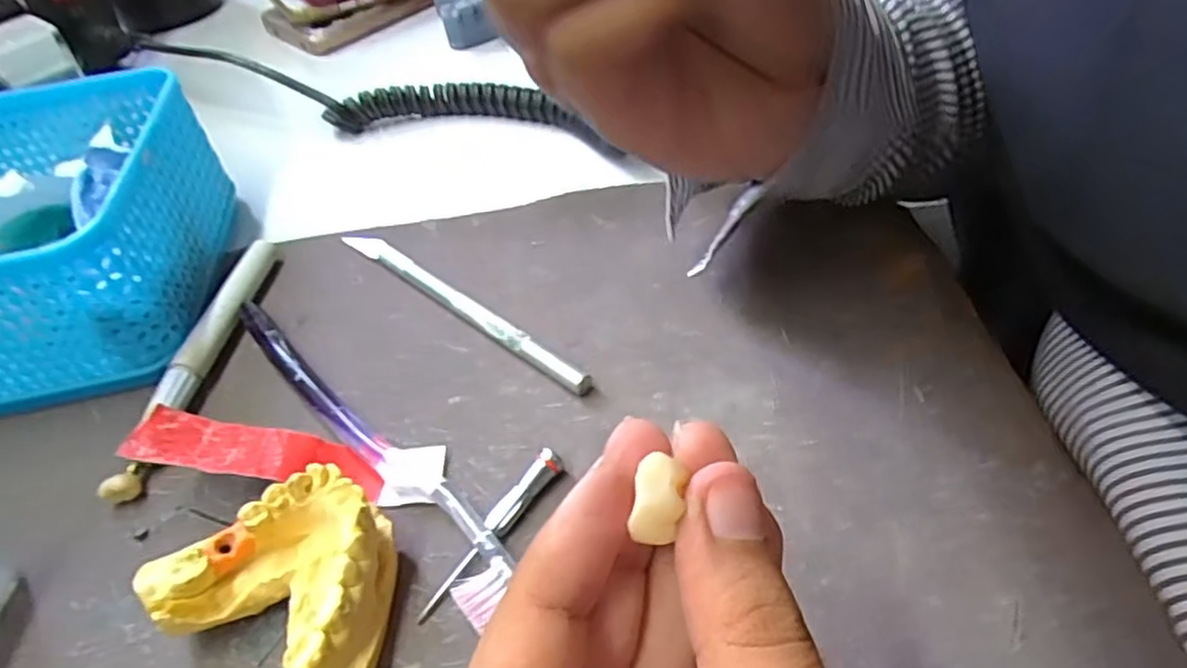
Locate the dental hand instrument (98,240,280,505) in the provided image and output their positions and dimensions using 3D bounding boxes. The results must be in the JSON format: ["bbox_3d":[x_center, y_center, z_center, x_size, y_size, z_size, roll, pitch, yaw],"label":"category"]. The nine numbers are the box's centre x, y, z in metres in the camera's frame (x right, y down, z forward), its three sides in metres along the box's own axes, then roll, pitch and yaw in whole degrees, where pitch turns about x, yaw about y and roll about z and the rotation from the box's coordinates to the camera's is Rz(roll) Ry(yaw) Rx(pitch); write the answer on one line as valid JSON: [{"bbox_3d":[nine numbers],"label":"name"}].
[{"bbox_3d":[-0.143,0.006,0.263,0.012,0.014,0.120,2,47,8],"label":"dental hand instrument"}]

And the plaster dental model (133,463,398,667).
[{"bbox_3d":[-0.078,0.066,0.190,0.060,0.028,0.050,20,52,23],"label":"plaster dental model"}]

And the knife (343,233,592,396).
[{"bbox_3d":[-0.054,-0.013,0.276,0.139,0.009,0.008,31,57,30],"label":"knife"}]

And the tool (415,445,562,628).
[{"bbox_3d":[-0.030,0.057,0.208,0.007,0.009,0.059,29,56,29],"label":"tool"}]

